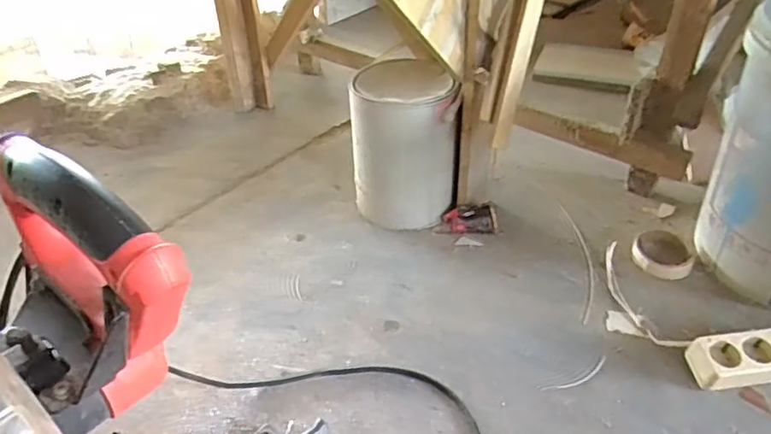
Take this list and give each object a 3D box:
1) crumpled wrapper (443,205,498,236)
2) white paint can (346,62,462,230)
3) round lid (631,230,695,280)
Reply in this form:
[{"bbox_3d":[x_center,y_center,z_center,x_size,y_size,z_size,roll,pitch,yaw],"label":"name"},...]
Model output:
[{"bbox_3d":[0.145,0.003,1.033,0.096,0.031,0.044,0,39,1],"label":"crumpled wrapper"},{"bbox_3d":[0.024,-0.131,1.033,0.163,0.233,0.193,-5,39,-6],"label":"white paint can"},{"bbox_3d":[0.433,0.060,0.945,0.088,0.033,0.088,19,43,22],"label":"round lid"}]

